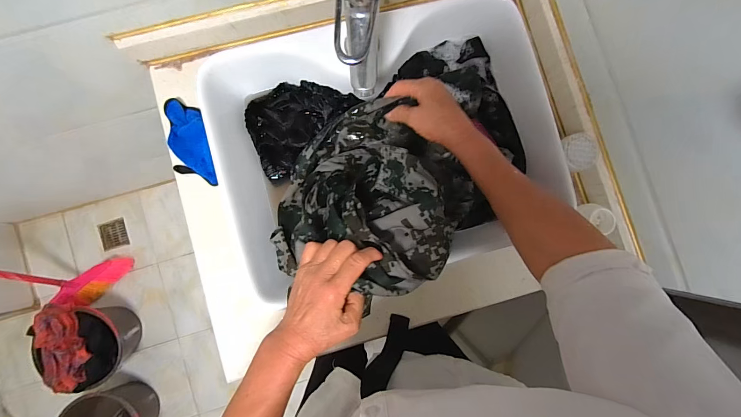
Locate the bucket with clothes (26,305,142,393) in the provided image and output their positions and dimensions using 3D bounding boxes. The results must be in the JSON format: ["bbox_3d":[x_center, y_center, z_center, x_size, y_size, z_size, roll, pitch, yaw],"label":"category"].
[{"bbox_3d":[-0.952,0.448,1.166,0.234,0.233,0.281,-15,87,-2],"label":"bucket with clothes"}]

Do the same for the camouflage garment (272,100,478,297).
[{"bbox_3d":[0.006,-0.010,0.458,0.233,0.107,0.246,0,87,-2],"label":"camouflage garment"}]

